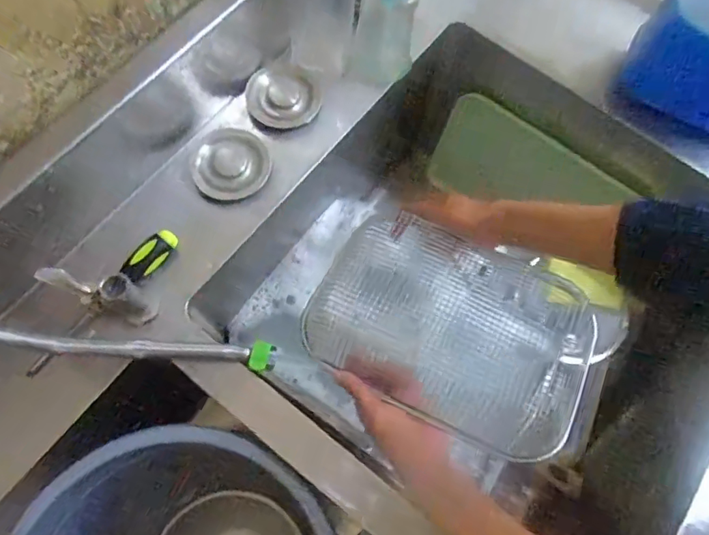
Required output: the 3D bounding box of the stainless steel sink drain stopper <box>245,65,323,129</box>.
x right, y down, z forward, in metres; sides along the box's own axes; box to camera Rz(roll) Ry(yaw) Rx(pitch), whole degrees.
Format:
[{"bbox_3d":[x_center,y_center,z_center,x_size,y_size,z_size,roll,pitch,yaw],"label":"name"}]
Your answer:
[{"bbox_3d":[-0.081,-0.198,0.573,0.084,0.016,0.074,-10,99,-23],"label":"stainless steel sink drain stopper"}]

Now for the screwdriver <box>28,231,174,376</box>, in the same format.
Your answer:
[{"bbox_3d":[-0.244,0.031,0.482,0.024,0.023,0.180,40,74,11],"label":"screwdriver"}]

